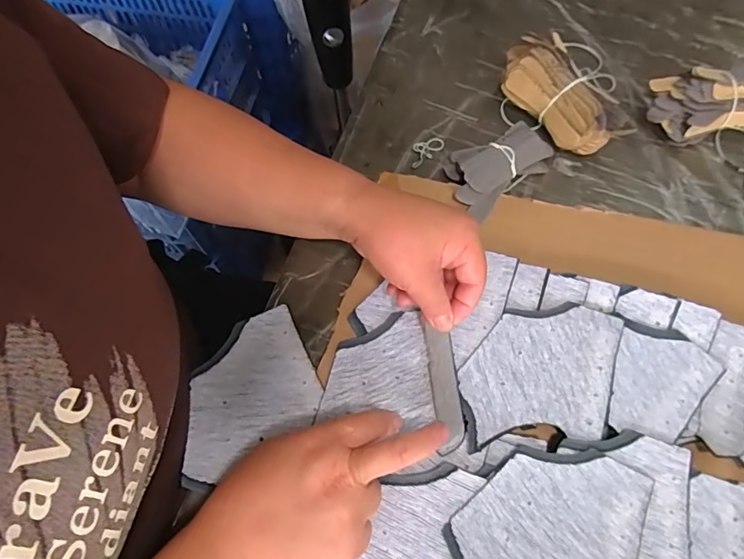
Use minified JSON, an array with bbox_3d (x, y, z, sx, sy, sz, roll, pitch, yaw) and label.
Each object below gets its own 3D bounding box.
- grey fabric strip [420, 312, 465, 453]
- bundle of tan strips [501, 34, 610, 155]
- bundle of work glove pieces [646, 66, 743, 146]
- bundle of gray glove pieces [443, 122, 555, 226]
[{"bbox_3d":[0.053,0.076,0.345,0.021,0.015,0.091,-9,77,-6],"label":"grey fabric strip"},{"bbox_3d":[0.168,-0.170,0.433,0.041,0.057,0.119,-38,73,-17],"label":"bundle of tan strips"},{"bbox_3d":[0.322,-0.167,0.443,0.125,0.049,0.067,-8,67,-6],"label":"bundle of work glove pieces"},{"bbox_3d":[0.117,-0.102,0.425,0.105,0.018,0.063,-31,71,-14],"label":"bundle of gray glove pieces"}]

